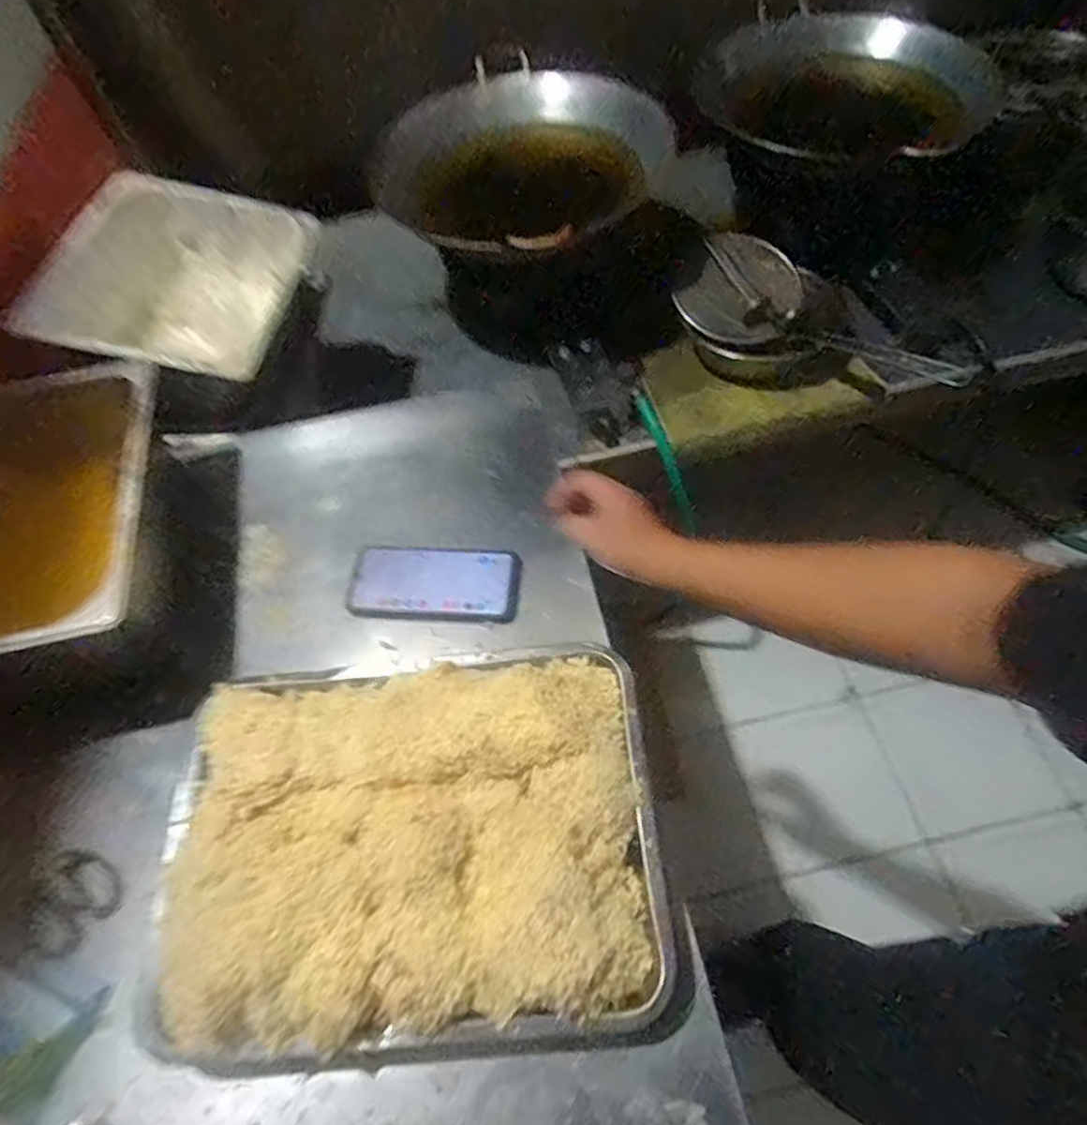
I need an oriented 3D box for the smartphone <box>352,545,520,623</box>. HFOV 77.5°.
[{"bbox_3d":[-0.112,0.019,0.702,0.172,0.010,0.082,4,60,4],"label":"smartphone"}]

